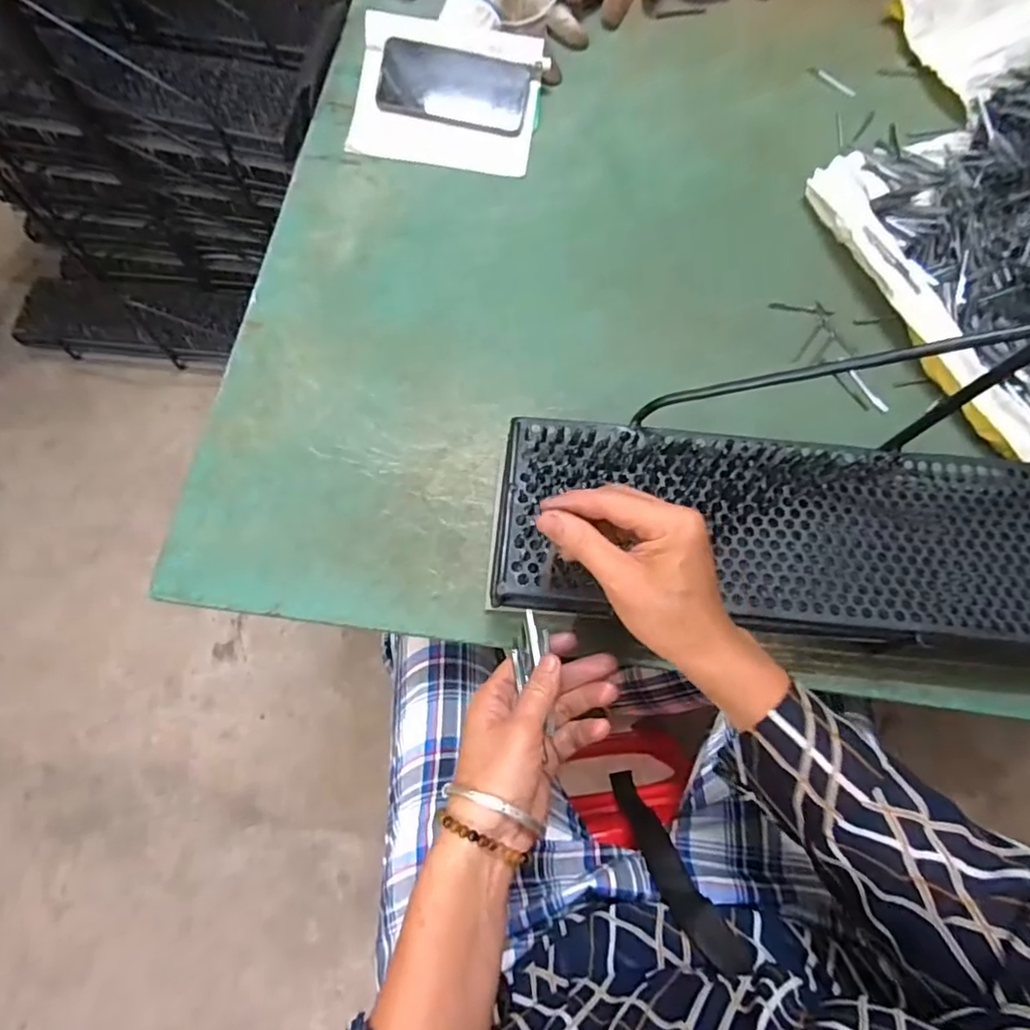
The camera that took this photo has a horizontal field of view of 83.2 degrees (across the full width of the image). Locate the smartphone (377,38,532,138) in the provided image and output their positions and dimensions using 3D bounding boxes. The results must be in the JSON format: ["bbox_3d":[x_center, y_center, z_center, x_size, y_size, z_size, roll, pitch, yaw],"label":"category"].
[{"bbox_3d":[-0.069,-0.479,0.650,0.164,0.006,0.085,10,89,-3],"label":"smartphone"}]

